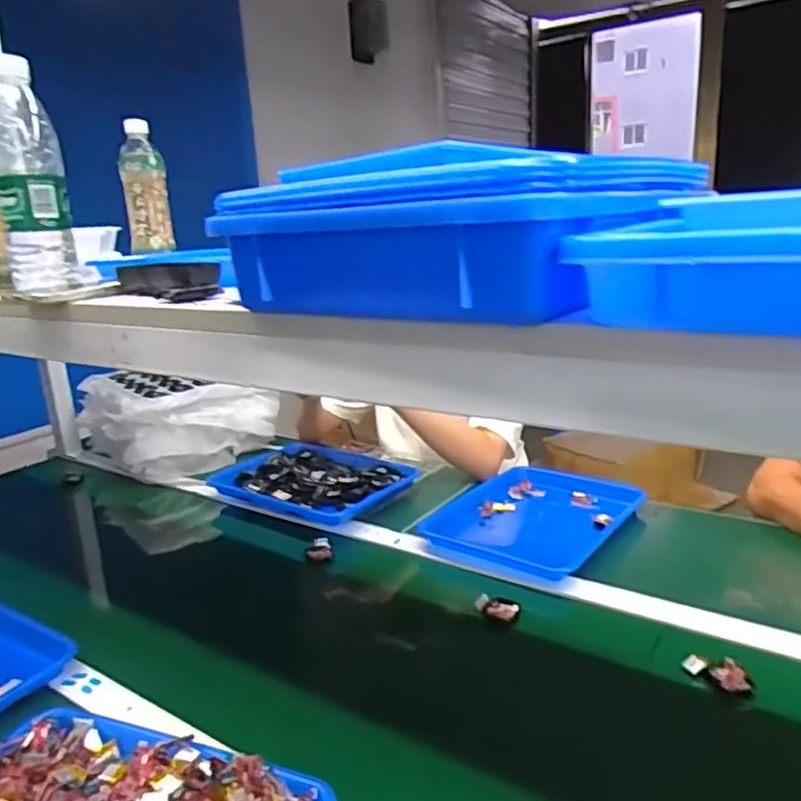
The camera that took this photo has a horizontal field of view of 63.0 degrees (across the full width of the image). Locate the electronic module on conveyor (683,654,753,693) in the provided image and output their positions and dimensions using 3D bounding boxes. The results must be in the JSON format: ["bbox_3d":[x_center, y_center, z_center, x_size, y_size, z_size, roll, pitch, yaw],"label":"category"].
[{"bbox_3d":[0.326,0.278,0.672,0.064,0.023,0.019,10,21,41],"label":"electronic module on conveyor"}]

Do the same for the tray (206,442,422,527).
[{"bbox_3d":[-0.166,0.141,1.189,0.347,0.037,0.217,7,19,34],"label":"tray"}]

